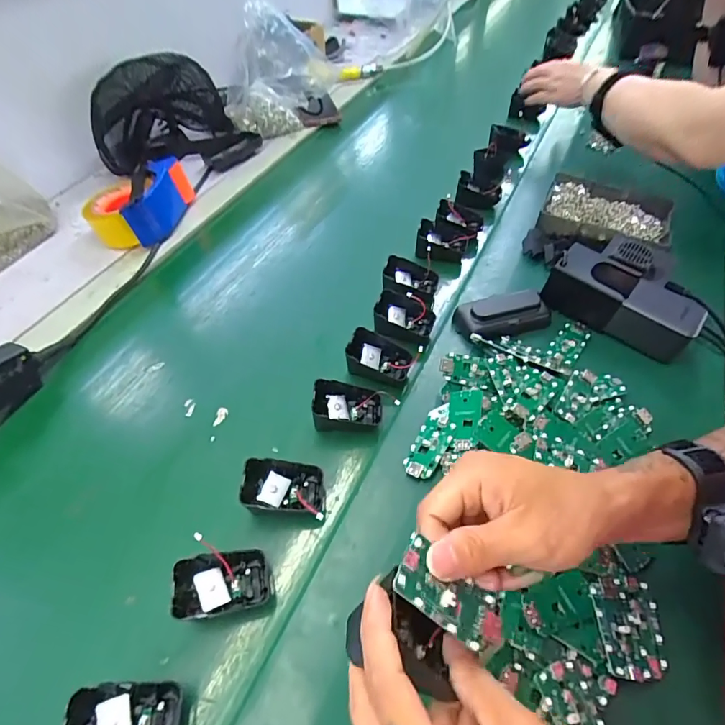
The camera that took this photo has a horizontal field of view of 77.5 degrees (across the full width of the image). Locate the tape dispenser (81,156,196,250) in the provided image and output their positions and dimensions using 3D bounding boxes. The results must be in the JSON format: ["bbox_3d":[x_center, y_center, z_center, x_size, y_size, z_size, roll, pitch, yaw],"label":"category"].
[{"bbox_3d":[-0.324,-0.229,0.656,0.114,0.068,0.138,6,54,10],"label":"tape dispenser"}]

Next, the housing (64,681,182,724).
[{"bbox_3d":[-0.155,0.235,0.295,0.064,0.033,0.045,-6,53,0],"label":"housing"}]

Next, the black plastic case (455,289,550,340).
[{"bbox_3d":[0.159,-0.055,0.517,0.104,0.027,0.051,-16,53,-7],"label":"black plastic case"}]

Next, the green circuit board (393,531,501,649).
[{"bbox_3d":[0.046,0.120,0.233,0.065,0.006,0.030,36,56,-10],"label":"green circuit board"}]

